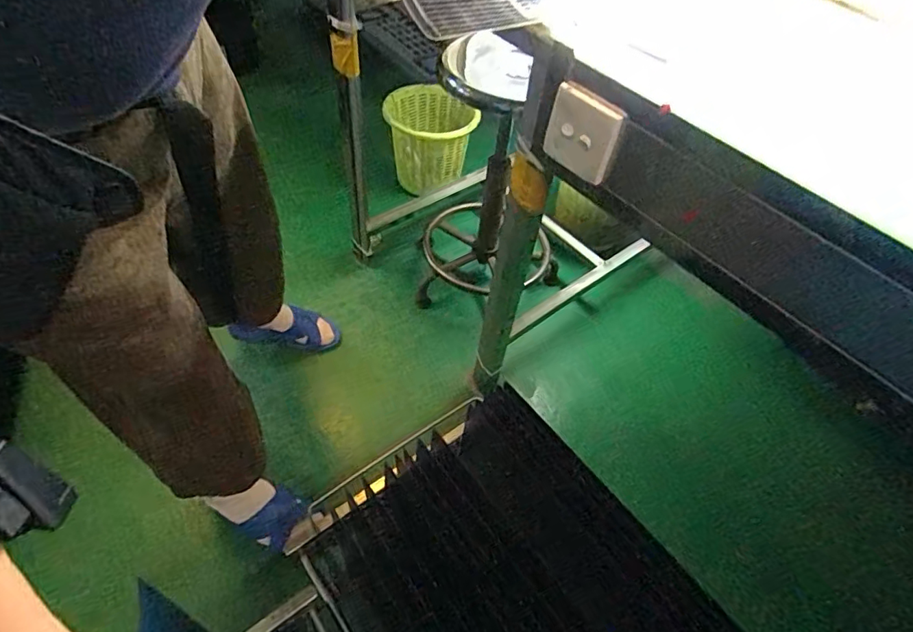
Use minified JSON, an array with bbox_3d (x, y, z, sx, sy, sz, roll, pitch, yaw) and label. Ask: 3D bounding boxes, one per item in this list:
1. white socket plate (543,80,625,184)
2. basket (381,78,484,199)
[{"bbox_3d":[0.143,-0.210,0.603,0.019,0.091,0.086,-26,58,-24],"label":"white socket plate"},{"bbox_3d":[-0.086,-0.532,1.557,0.240,0.207,0.235,-13,54,-16],"label":"basket"}]

